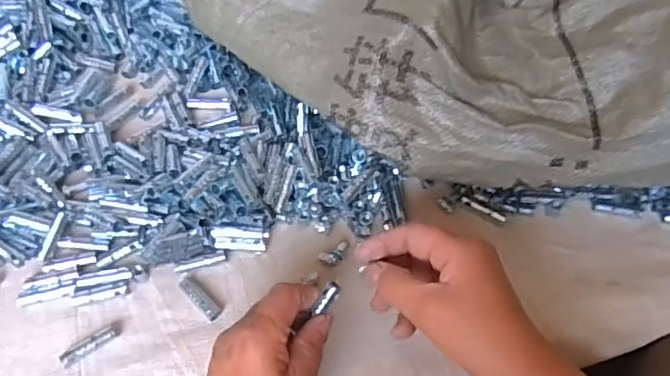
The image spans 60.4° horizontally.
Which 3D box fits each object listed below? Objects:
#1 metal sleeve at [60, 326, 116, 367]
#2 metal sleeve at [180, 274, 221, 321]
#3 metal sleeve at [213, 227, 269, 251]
[{"bbox_3d":[-0.185,0.119,0.432,0.040,0.011,0.009,-33,63,-17],"label":"metal sleeve"},{"bbox_3d":[-0.107,0.086,0.458,0.014,0.011,0.045,-39,65,-20],"label":"metal sleeve"},{"bbox_3d":[-0.080,0.042,0.481,0.046,0.012,0.018,2,59,3],"label":"metal sleeve"}]

